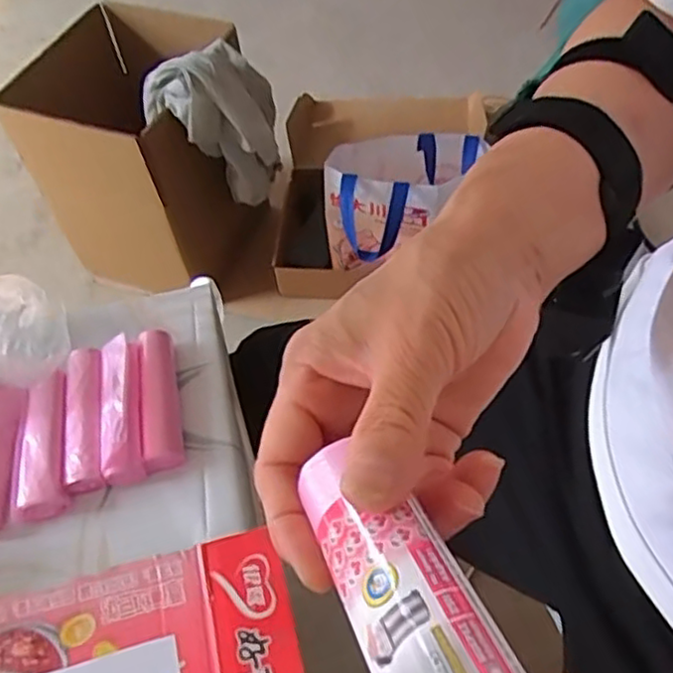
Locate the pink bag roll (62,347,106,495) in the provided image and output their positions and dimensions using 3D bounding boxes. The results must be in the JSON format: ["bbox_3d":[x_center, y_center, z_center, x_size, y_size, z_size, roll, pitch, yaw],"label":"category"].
[{"bbox_3d":[-0.198,0.064,0.539,0.035,0.029,0.118,-14,53,-7],"label":"pink bag roll"}]

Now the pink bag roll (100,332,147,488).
[{"bbox_3d":[-0.166,0.054,0.532,0.032,0.042,0.115,-11,53,-4],"label":"pink bag roll"}]

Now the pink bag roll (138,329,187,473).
[{"bbox_3d":[-0.142,0.049,0.552,0.027,0.032,0.117,-10,53,-3],"label":"pink bag roll"}]

